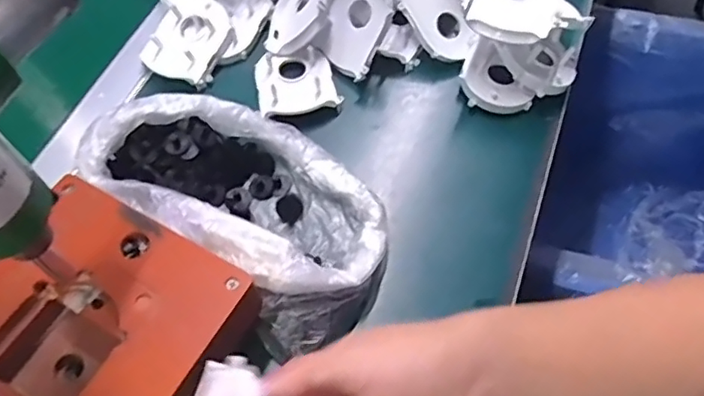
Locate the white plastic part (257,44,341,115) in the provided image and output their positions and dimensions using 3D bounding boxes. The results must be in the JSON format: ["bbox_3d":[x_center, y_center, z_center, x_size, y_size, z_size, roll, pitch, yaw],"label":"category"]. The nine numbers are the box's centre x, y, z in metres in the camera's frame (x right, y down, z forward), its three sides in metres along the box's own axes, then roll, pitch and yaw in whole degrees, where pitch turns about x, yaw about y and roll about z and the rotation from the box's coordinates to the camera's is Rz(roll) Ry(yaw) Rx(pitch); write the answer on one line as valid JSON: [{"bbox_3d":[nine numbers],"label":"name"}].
[{"bbox_3d":[-0.048,-0.100,0.487,0.064,0.016,0.060,-14,60,-7],"label":"white plastic part"}]

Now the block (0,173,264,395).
[{"bbox_3d":[-0.156,0.087,0.352,0.159,0.063,0.147,27,64,16],"label":"block"}]

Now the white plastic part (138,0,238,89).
[{"bbox_3d":[-0.142,-0.141,0.512,0.062,0.020,0.081,23,63,14],"label":"white plastic part"}]

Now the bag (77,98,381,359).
[{"bbox_3d":[-0.069,0.001,0.418,0.229,0.057,0.137,36,67,20],"label":"bag"}]

